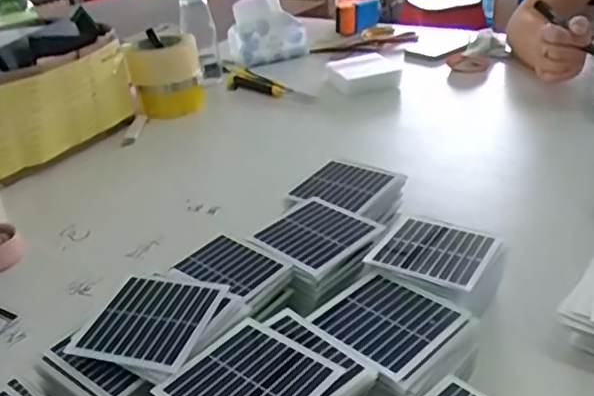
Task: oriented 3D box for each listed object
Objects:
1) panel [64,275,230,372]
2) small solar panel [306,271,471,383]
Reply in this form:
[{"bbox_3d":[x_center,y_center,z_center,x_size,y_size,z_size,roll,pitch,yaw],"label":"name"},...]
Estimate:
[{"bbox_3d":[-0.108,0.089,0.453,0.087,0.008,0.085,6,35,19],"label":"panel"},{"bbox_3d":[0.064,0.089,0.450,0.086,0.005,0.088,22,40,40],"label":"small solar panel"}]

